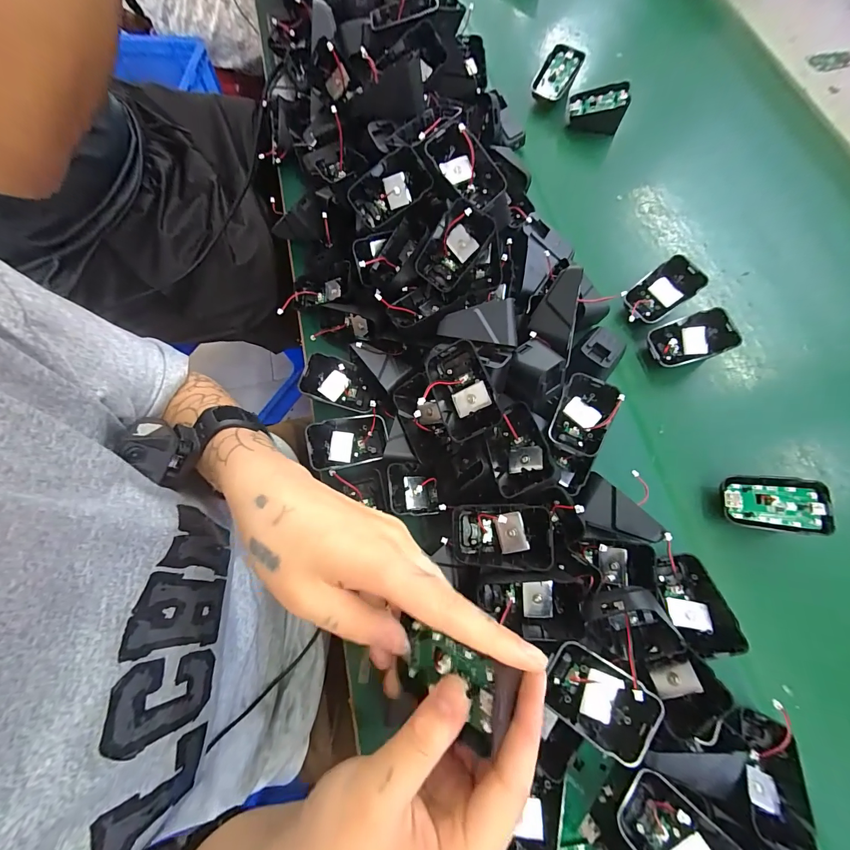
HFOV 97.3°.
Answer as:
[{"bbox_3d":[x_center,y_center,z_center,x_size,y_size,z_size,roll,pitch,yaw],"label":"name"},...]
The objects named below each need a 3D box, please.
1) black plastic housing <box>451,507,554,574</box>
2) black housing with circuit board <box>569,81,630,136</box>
[{"bbox_3d":[0.055,0.079,0.270,0.071,0.026,0.043,-5,78,25],"label":"black plastic housing"},{"bbox_3d":[0.215,-0.399,0.469,0.065,0.035,0.040,14,73,4],"label":"black housing with circuit board"}]

